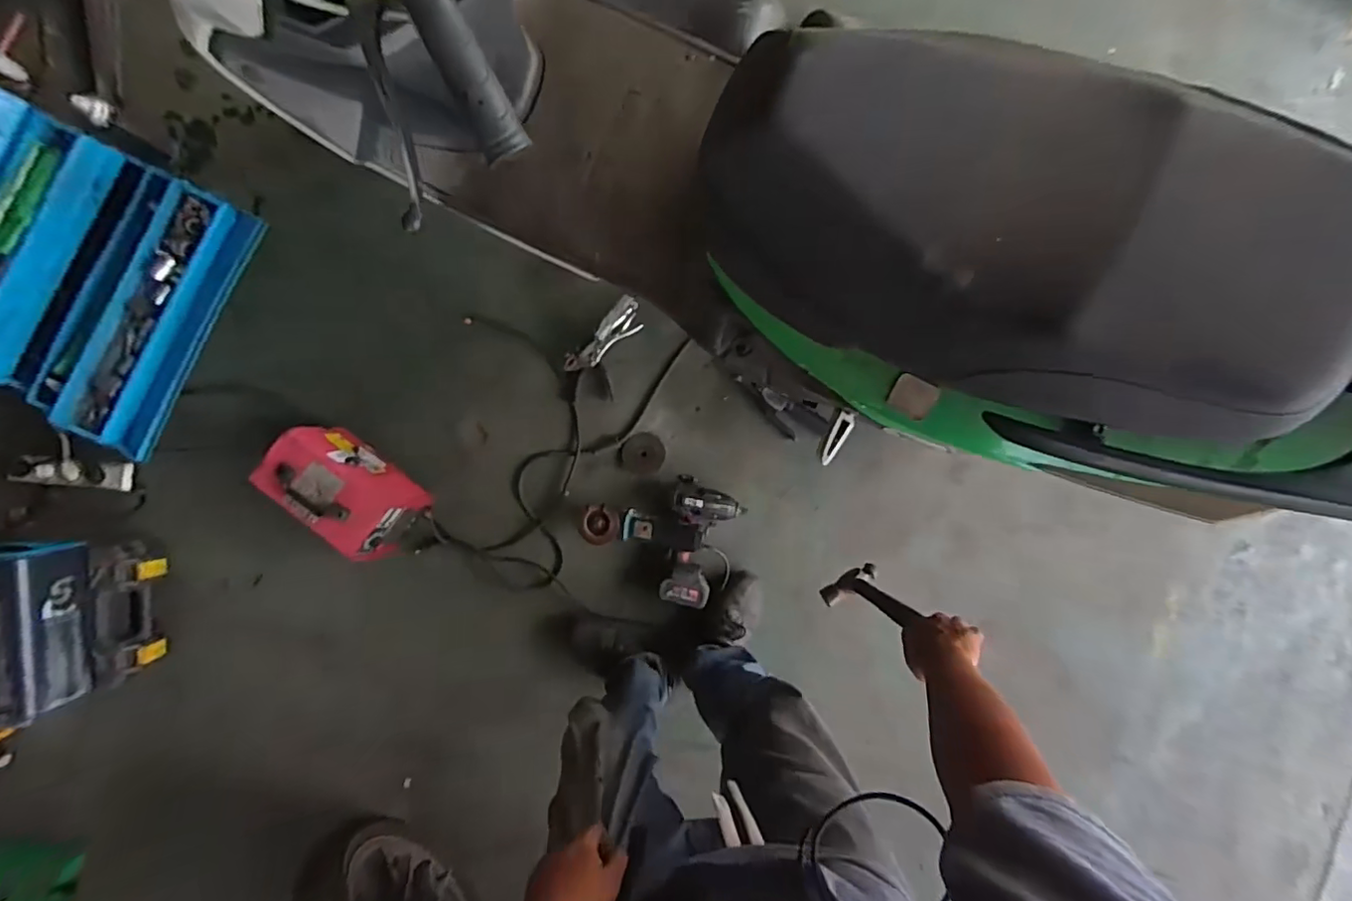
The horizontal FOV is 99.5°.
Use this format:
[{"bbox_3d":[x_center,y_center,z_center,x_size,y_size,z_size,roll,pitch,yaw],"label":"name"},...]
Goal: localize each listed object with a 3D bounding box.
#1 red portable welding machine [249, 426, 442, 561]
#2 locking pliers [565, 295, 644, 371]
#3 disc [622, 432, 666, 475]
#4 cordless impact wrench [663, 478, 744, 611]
[{"bbox_3d":[-0.666,0.097,1.196,0.317,0.196,0.140,43,89,-3],"label":"red portable welding machine"},{"bbox_3d":[-0.159,-0.250,1.256,0.212,0.080,0.062,-39,93,-2],"label":"locking pliers"},{"bbox_3d":[-0.073,0.007,1.309,0.095,0.007,0.091,0,91,-3],"label":"disc"},{"bbox_3d":[0.036,0.208,1.281,0.163,0.075,0.266,25,90,-3],"label":"cordless impact wrench"}]

